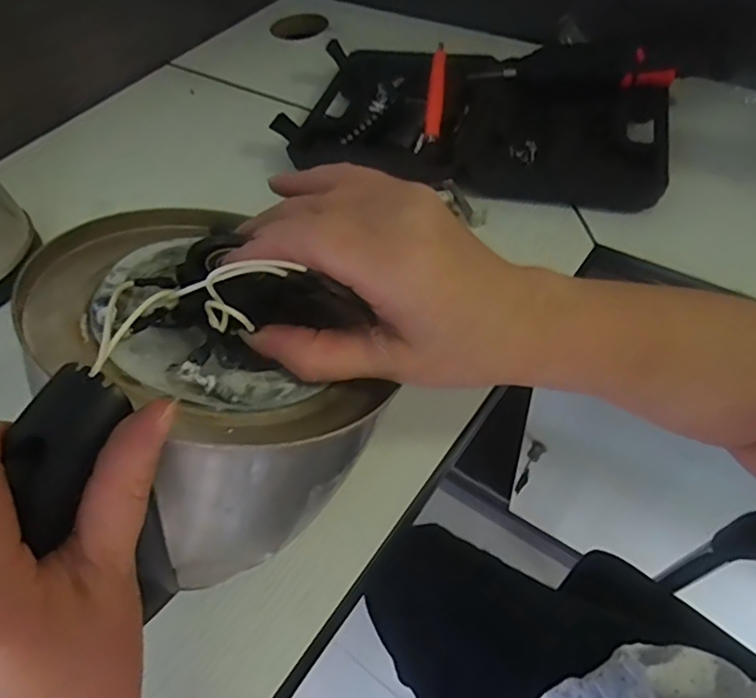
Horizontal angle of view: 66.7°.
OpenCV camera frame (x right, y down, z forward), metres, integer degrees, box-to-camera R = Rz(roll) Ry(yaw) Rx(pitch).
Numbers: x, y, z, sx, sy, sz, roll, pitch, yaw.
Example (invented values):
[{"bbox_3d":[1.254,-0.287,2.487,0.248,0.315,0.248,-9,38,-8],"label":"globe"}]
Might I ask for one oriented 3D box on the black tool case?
[{"bbox_3d":[0.093,-0.230,0.559,0.340,0.049,0.202,9,53,13],"label":"black tool case"}]

